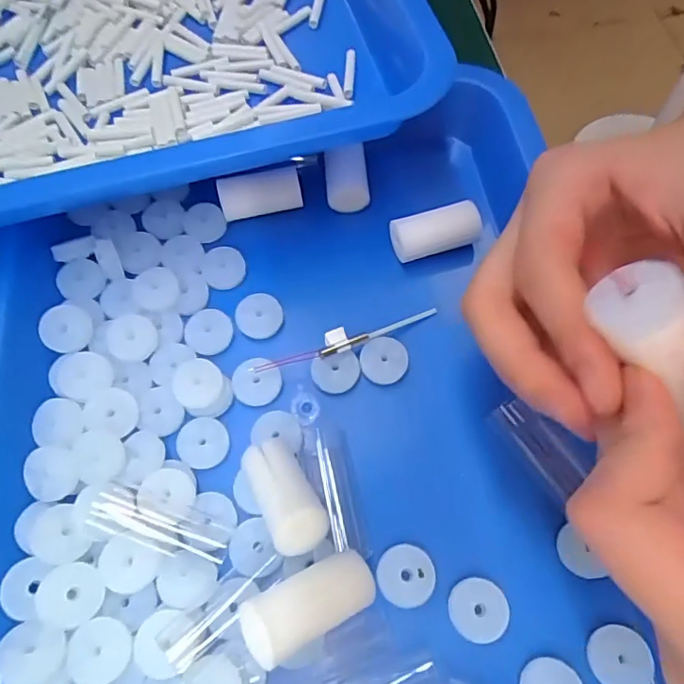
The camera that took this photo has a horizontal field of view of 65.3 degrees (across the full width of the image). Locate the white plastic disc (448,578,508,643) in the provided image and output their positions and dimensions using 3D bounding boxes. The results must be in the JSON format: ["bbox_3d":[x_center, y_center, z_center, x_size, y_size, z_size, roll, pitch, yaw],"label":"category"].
[{"bbox_3d":[0.050,0.097,0.194,0.020,0.005,0.020,0,65,0],"label":"white plastic disc"}]

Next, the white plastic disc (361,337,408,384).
[{"bbox_3d":[0.019,0.008,0.236,0.020,0.005,0.020,0,65,0],"label":"white plastic disc"}]

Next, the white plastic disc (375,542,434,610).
[{"bbox_3d":[0.024,0.086,0.198,0.021,0.004,0.021,0,65,0],"label":"white plastic disc"}]

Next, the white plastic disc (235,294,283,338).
[{"bbox_3d":[-0.038,-0.013,0.244,0.021,0.004,0.020,0,65,0],"label":"white plastic disc"}]

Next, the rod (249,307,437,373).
[{"bbox_3d":[0.002,-0.001,0.235,0.087,0.007,0.010,-21,66,-9],"label":"rod"}]

